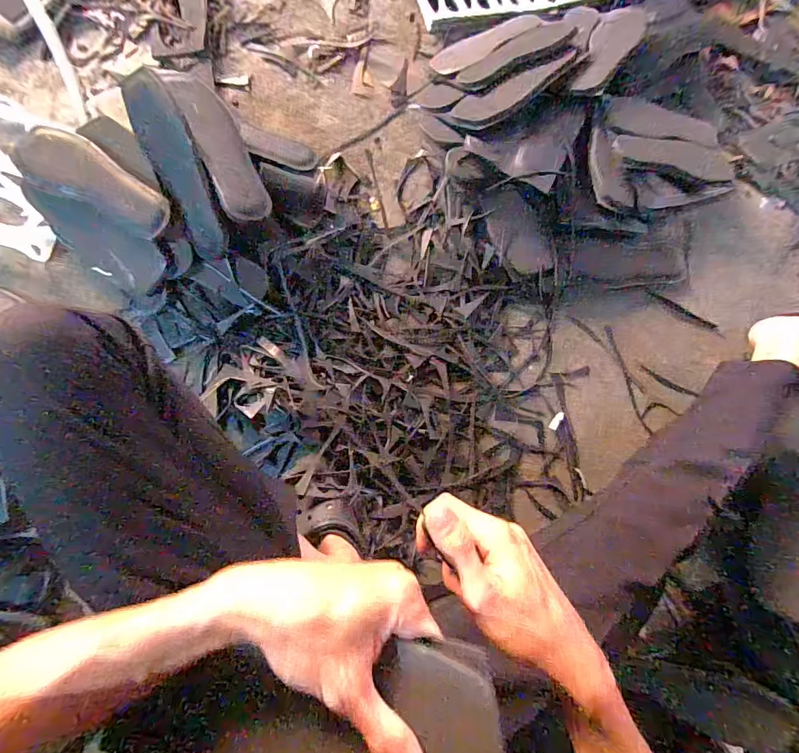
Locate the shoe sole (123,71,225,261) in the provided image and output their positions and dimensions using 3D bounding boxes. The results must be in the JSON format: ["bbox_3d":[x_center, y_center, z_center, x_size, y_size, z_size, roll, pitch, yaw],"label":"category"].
[{"bbox_3d":[-0.304,-0.285,0.586,0.068,0.027,0.244,-22,101,-7],"label":"shoe sole"}]

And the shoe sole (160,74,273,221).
[{"bbox_3d":[-0.262,-0.339,0.600,0.069,0.018,0.197,-25,91,-38],"label":"shoe sole"}]

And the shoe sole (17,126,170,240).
[{"bbox_3d":[-0.419,-0.268,0.585,0.211,0.020,0.082,26,102,-3],"label":"shoe sole"}]

